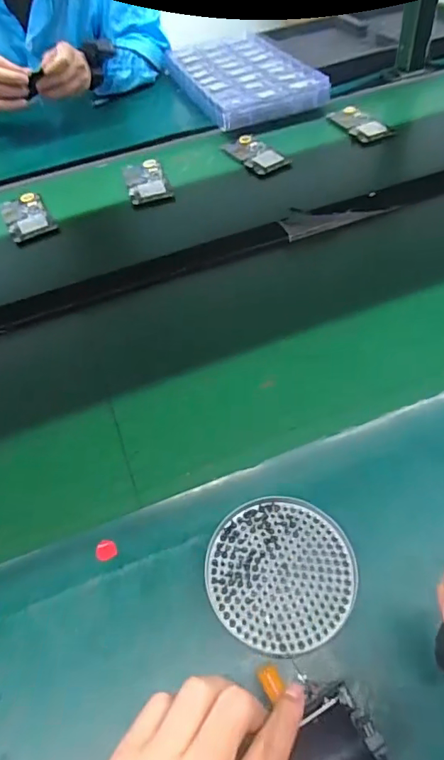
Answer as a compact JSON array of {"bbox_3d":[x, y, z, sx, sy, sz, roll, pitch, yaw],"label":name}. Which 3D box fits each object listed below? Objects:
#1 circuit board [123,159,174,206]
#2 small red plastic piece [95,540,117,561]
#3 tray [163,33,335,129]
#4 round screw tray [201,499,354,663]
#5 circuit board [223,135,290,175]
[{"bbox_3d":[-0.120,-0.323,0.769,0.066,0.007,0.113,-14,54,-7],"label":"circuit board"},{"bbox_3d":[-0.099,0.145,0.410,0.017,0.004,0.019,-26,56,-15],"label":"small red plastic piece"},{"bbox_3d":[0.033,-0.602,0.939,0.226,0.036,0.364,-17,53,-7],"label":"tray"},{"bbox_3d":[0.046,0.153,0.383,0.112,0.017,0.113,-2,54,3],"label":"round screw tray"},{"bbox_3d":[0.051,-0.372,0.792,0.057,0.011,0.113,-34,57,-19],"label":"circuit board"}]

